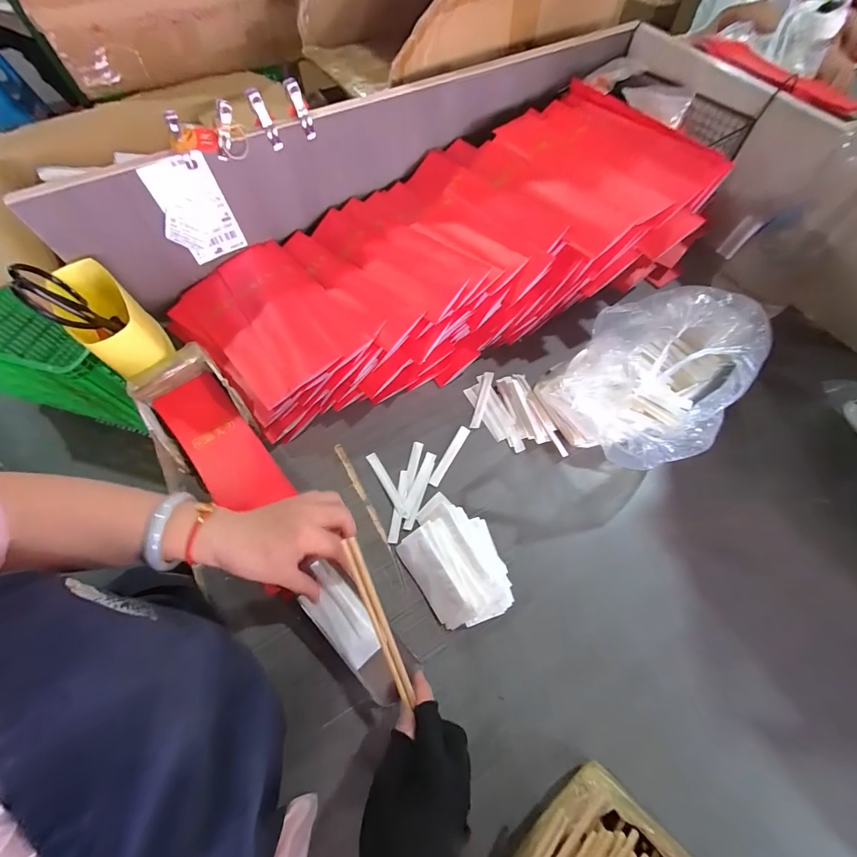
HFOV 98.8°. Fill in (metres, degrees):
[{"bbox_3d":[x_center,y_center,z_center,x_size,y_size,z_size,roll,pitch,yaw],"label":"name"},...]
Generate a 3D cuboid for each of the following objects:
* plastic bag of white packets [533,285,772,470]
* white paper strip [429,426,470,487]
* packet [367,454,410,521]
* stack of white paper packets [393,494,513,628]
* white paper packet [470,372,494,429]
[{"bbox_3d":[0.276,-0.065,0.463,0.257,0.132,0.174,-37,70,-16],"label":"plastic bag of white packets"},{"bbox_3d":[0.028,0.035,0.484,0.014,0.004,0.092,28,68,12],"label":"white paper strip"},{"bbox_3d":[-0.052,0.072,0.468,0.012,0.004,0.095,-30,68,-13],"label":"packet"},{"bbox_3d":[0.030,0.150,0.418,0.099,0.031,0.139,-31,69,-14],"label":"stack of white paper packets"},{"bbox_3d":[0.076,-0.042,0.522,0.014,0.006,0.092,15,66,7],"label":"white paper packet"}]

